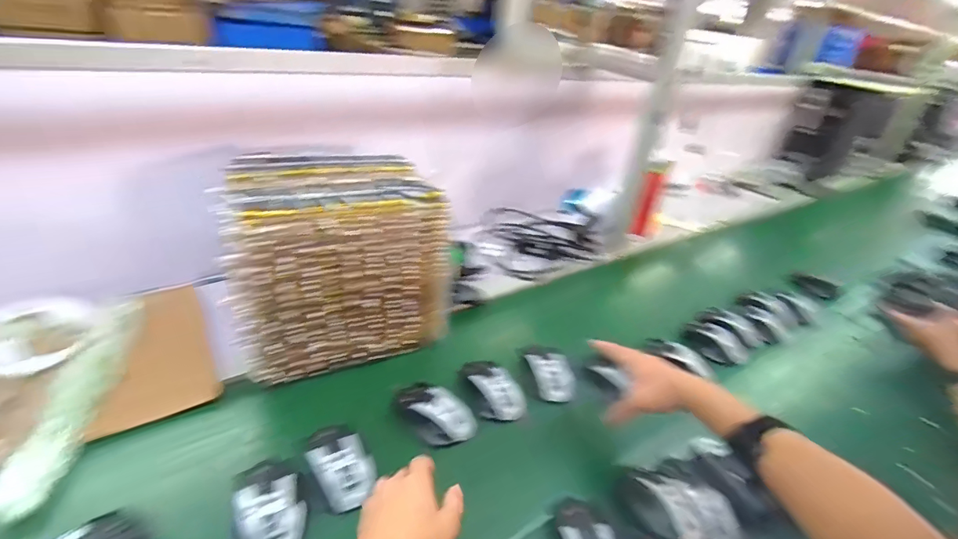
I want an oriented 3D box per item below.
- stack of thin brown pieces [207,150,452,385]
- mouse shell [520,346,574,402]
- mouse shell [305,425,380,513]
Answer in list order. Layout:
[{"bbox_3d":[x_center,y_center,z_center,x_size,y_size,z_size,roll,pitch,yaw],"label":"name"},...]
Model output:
[{"bbox_3d":[-0.242,-0.017,0.734,0.313,0.265,0.252,-18,38,-33],"label":"stack of thin brown pieces"},{"bbox_3d":[0.109,0.165,0.736,0.067,0.039,0.110,-2,32,-12],"label":"mouse shell"},{"bbox_3d":[-0.171,0.229,0.554,0.064,0.031,0.117,-19,38,-34],"label":"mouse shell"}]

